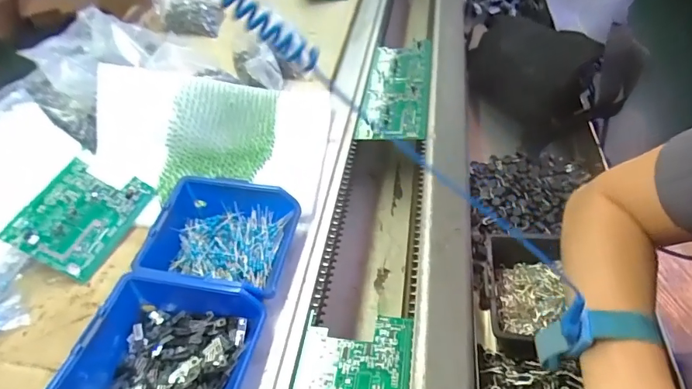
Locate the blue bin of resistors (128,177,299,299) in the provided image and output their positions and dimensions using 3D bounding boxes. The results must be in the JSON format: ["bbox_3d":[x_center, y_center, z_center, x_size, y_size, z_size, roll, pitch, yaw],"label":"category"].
[{"bbox_3d":[-0.123,0.045,0.438,0.129,0.049,0.120,5,48,11],"label":"blue bin of resistors"}]

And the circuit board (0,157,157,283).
[{"bbox_3d":[-0.294,0.020,0.488,0.094,0.007,0.129,35,54,-15],"label":"circuit board"}]

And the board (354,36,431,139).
[{"bbox_3d":[0.079,-0.168,0.674,0.096,0.019,0.253,4,47,9],"label":"board"}]

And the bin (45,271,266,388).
[{"bbox_3d":[-0.151,0.133,0.361,0.140,0.055,0.121,5,48,10],"label":"bin"}]

